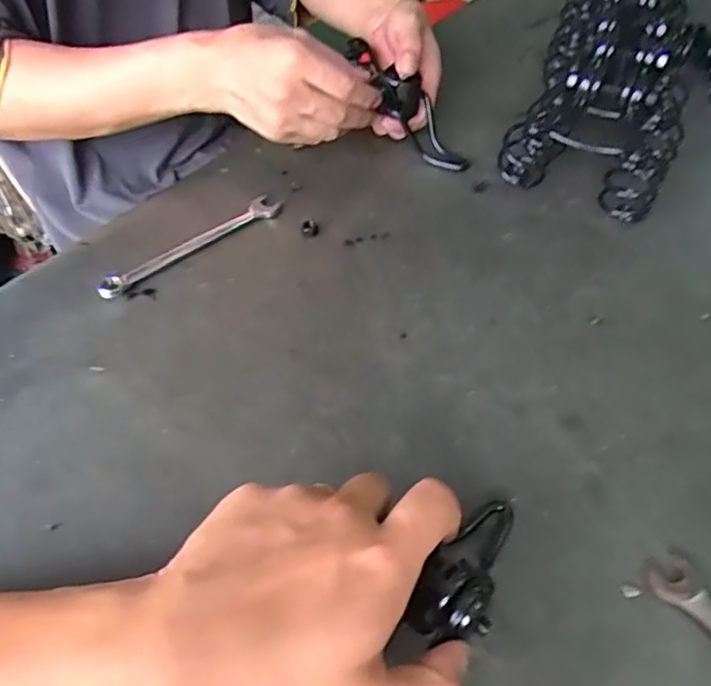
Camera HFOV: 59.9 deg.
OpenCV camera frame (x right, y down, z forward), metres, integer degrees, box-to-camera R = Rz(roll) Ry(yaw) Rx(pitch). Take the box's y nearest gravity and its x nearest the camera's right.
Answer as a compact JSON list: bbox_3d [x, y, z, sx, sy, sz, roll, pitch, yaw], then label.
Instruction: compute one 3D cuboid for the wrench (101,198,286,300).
[{"bbox_3d":[-0.132,-0.081,0.507,0.166,0.011,0.022,-38,59,-26],"label":"wrench"}]

